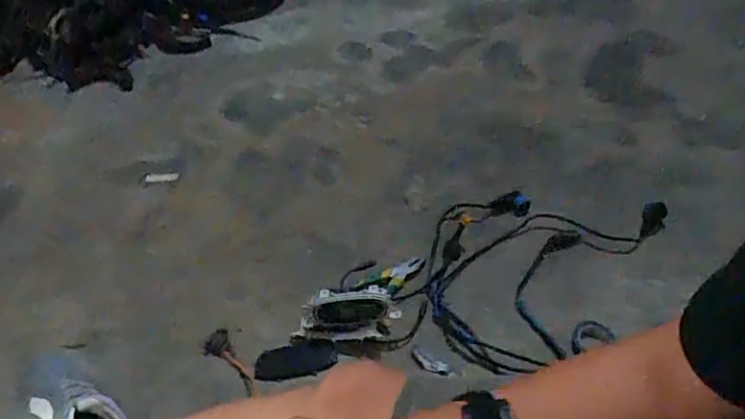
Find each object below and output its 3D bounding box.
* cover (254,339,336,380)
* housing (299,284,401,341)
[{"bbox_3d":[-0.123,0.241,0.920,0.126,0.016,0.053,-8,72,-7],"label":"cover"},{"bbox_3d":[-0.040,0.167,0.939,0.156,0.080,0.042,-1,10,-1],"label":"housing"}]

